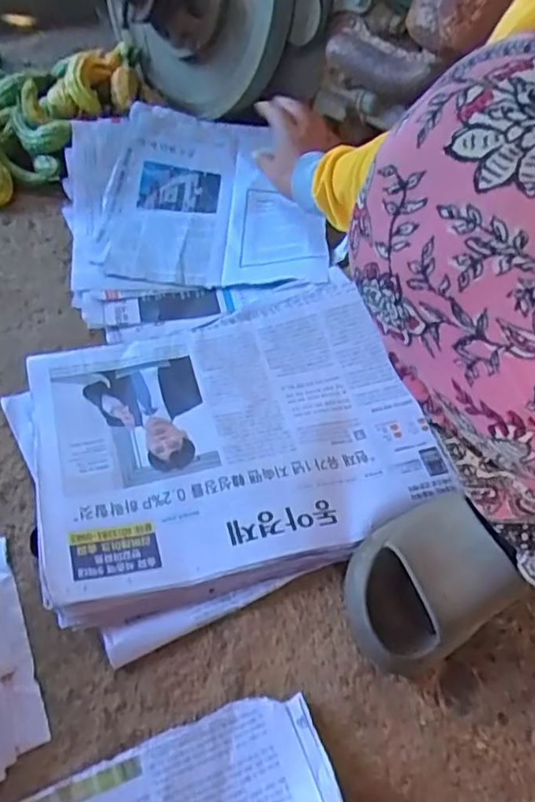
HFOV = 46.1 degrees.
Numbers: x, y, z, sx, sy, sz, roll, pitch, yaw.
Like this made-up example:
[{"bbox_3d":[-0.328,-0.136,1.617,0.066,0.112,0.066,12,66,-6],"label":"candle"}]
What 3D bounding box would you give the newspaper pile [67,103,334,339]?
[{"bbox_3d":[-0.090,-0.239,0.777,0.304,0.067,0.335,-11,54,-12],"label":"newspaper pile"}]

